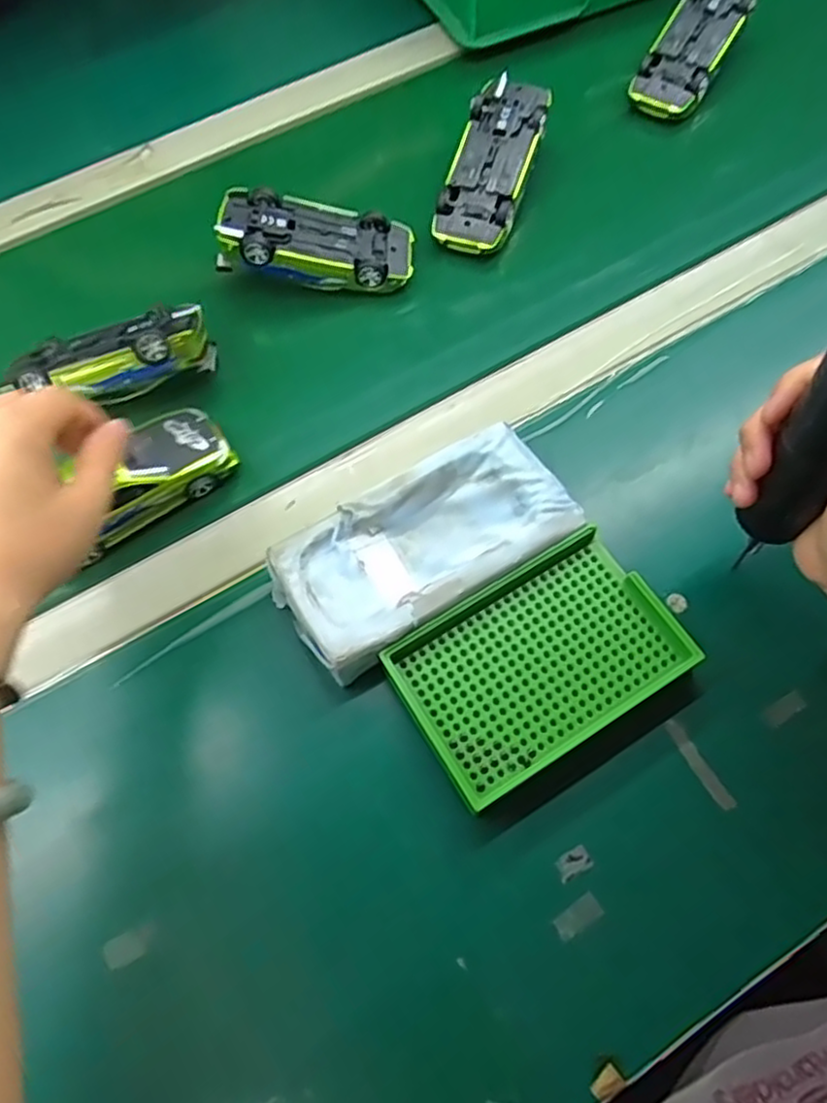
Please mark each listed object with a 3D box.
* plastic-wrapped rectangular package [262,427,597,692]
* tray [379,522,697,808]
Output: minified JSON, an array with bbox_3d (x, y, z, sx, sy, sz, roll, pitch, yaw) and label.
[{"bbox_3d":[0.006,-0.003,0.388,0.160,0.026,0.080,-32,67,-12],"label":"plastic-wrapped rectangular package"},{"bbox_3d":[0.064,0.057,0.365,0.136,0.022,0.088,-30,67,-11],"label":"tray"}]

